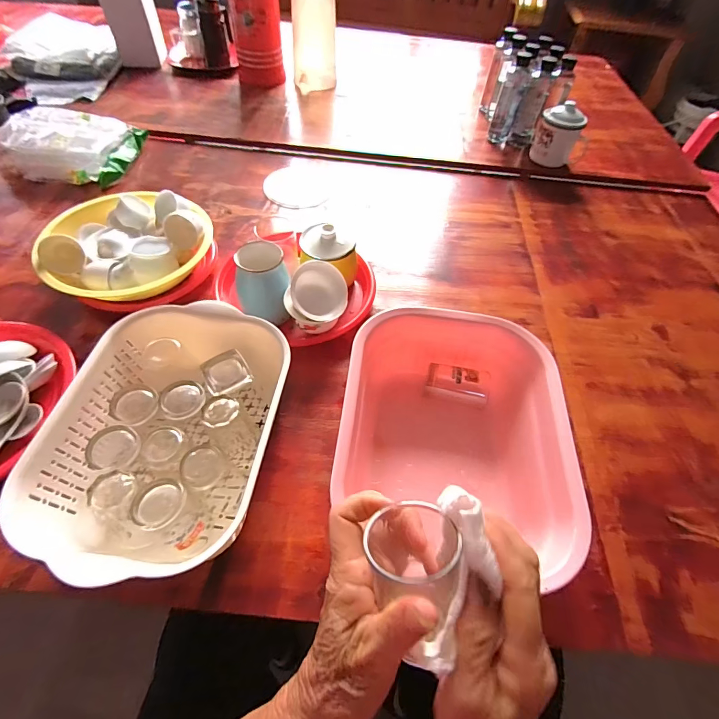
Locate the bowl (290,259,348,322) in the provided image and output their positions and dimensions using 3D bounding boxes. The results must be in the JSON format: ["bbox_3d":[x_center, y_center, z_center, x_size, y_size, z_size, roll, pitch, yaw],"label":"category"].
[{"bbox_3d":[-0.058,-0.092,0.539,0.075,0.044,0.080,-41,98,-12],"label":"bowl"}]

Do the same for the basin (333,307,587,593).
[{"bbox_3d":[0.098,0.085,0.446,0.234,0.112,0.294,7,55,1],"label":"basin"}]

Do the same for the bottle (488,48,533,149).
[{"bbox_3d":[0.355,-0.613,0.911,0.049,0.180,0.069,7,55,1],"label":"bottle"}]

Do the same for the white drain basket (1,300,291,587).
[{"bbox_3d":[-0.205,0.082,0.439,0.217,0.104,0.292,8,55,2],"label":"white drain basket"}]

